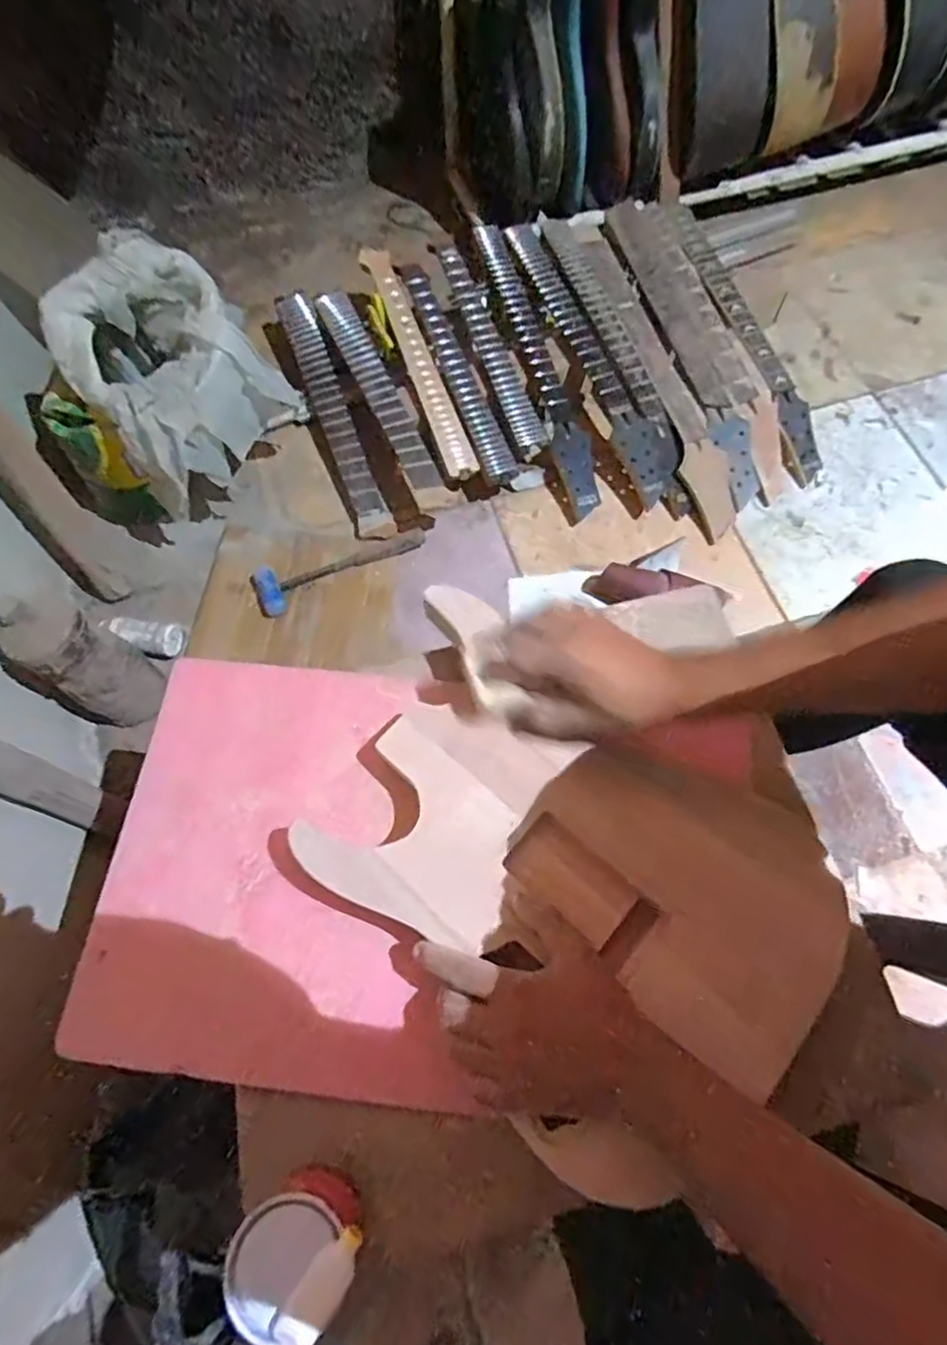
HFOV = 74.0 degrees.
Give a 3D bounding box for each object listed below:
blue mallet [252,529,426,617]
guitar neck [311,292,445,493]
[{"bbox_3d":[-0.227,-0.188,1.066,0.290,0.034,0.083,-24,71,-9],"label":"blue mallet"},{"bbox_3d":[-0.185,-0.547,1.151,0.064,0.027,0.543,-22,71,-8],"label":"guitar neck"}]

